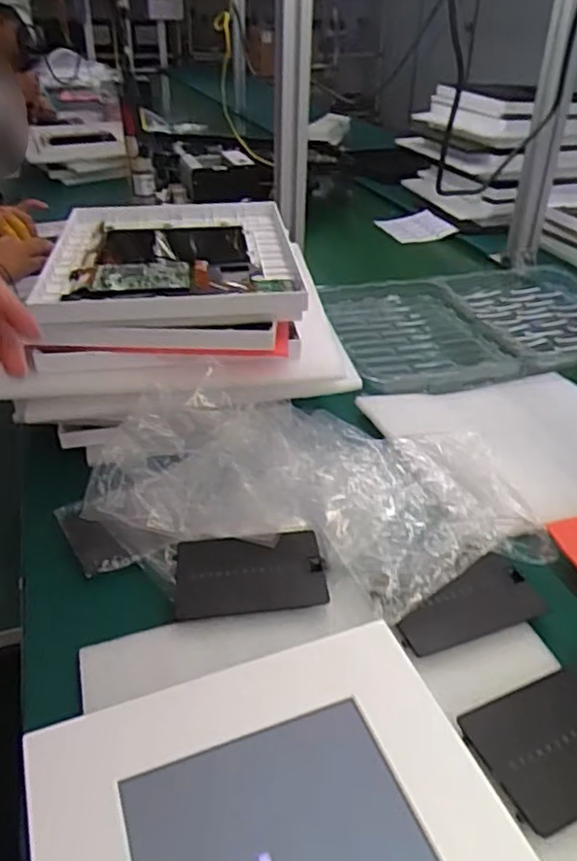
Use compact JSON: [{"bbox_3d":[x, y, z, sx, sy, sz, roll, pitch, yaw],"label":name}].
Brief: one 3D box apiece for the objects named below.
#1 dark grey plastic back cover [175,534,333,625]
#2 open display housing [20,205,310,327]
[{"bbox_3d":[-0.033,0.117,0.555,0.120,0.006,0.082,-7,34,-3],"label":"dark grey plastic back cover"},{"bbox_3d":[-0.126,-0.191,0.736,0.263,0.027,0.310,-2,34,-5],"label":"open display housing"}]

